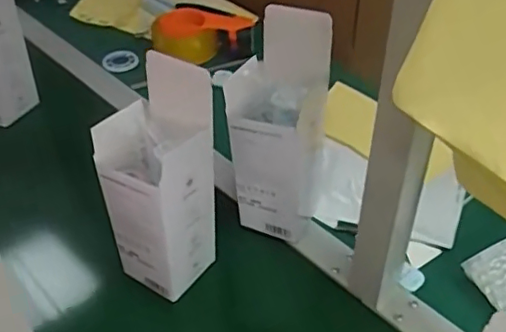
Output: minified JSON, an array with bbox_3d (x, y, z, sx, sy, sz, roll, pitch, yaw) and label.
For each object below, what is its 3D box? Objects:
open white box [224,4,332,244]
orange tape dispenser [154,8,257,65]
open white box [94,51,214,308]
[{"bbox_3d":[0.026,-0.039,0.635,0.098,0.247,0.076,5,40,3],"label":"open white box"},{"bbox_3d":[-0.090,-0.223,1.009,0.152,0.072,0.080,-17,44,-22],"label":"orange tape dispenser"},{"bbox_3d":[-0.091,0.018,0.572,0.088,0.234,0.074,25,45,25],"label":"open white box"}]

